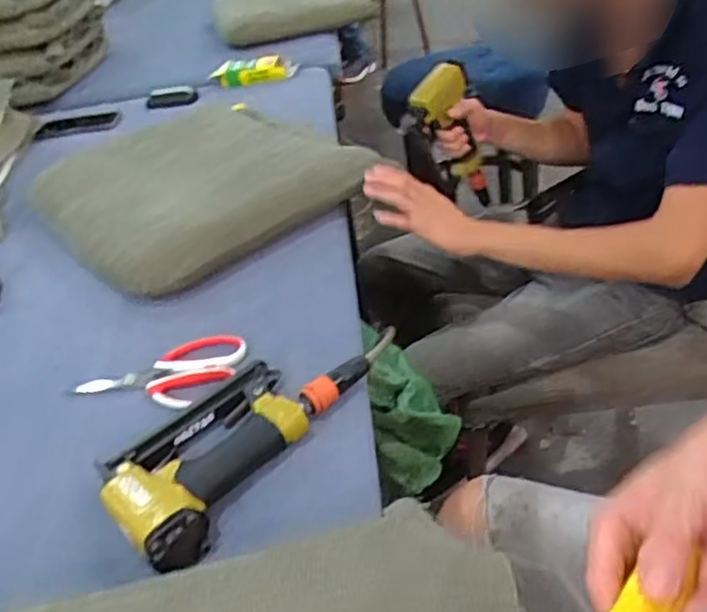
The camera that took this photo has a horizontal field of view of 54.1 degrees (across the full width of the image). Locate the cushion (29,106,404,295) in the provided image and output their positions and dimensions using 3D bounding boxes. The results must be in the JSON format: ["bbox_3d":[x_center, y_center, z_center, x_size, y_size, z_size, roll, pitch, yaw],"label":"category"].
[{"bbox_3d":[-0.221,-0.180,0.978,0.366,0.058,0.393,-30,40,-25],"label":"cushion"}]

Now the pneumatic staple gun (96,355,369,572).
[{"bbox_3d":[-0.112,0.110,0.602,0.124,0.037,0.239,15,43,31],"label":"pneumatic staple gun"}]

